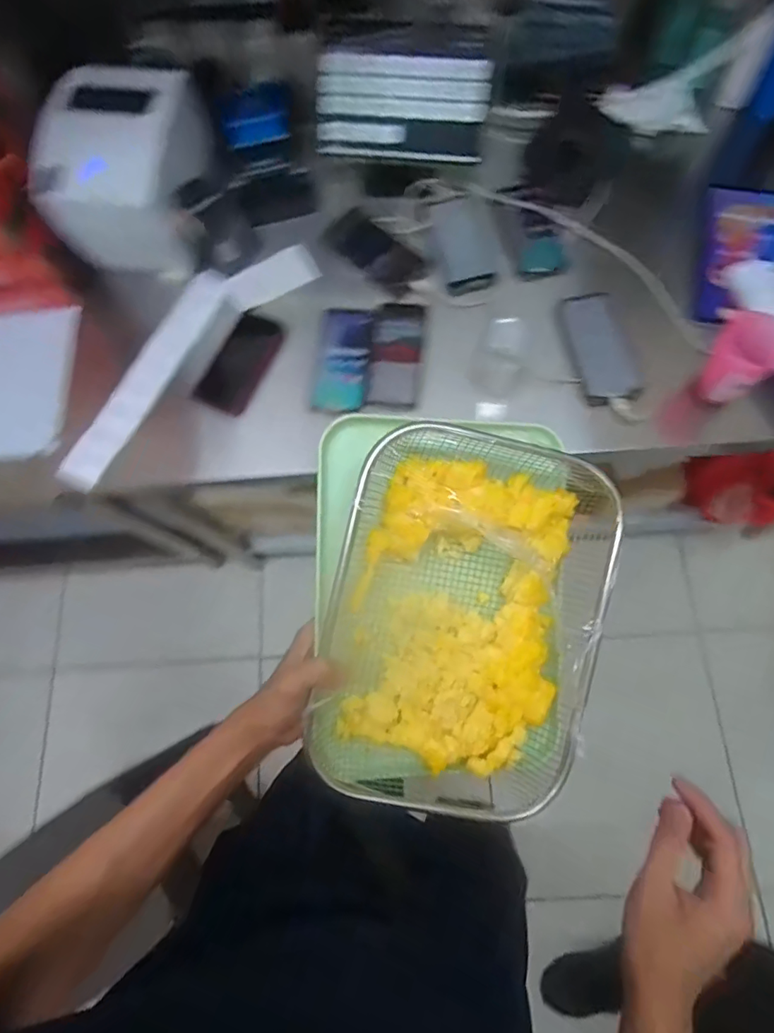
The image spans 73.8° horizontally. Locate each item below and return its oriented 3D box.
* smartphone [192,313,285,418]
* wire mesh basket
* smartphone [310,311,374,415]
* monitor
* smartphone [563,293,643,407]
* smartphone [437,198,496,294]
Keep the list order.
[{"bbox_3d":[-0.220,-0.230,0.778,0.072,0.010,0.151,30,88,-12],"label":"smartphone"},{"bbox_3d":[0.062,0.087,0.422,0.208,0.079,0.300,15,90,2],"label":"wire mesh basket"},{"bbox_3d":[-0.062,-0.230,0.753,0.073,0.012,0.162,8,76,-5],"label":"smartphone"},{"bbox_3d":[0.023,-0.618,0.777,0.251,0.129,0.021,6,28,4],"label":"monitor"},{"bbox_3d":[0.304,-0.242,0.736,0.073,0.013,0.170,-14,79,16],"label":"smartphone"},{"bbox_3d":[0.124,-0.425,0.809,0.080,0.015,0.168,-2,76,-1],"label":"smartphone"}]

